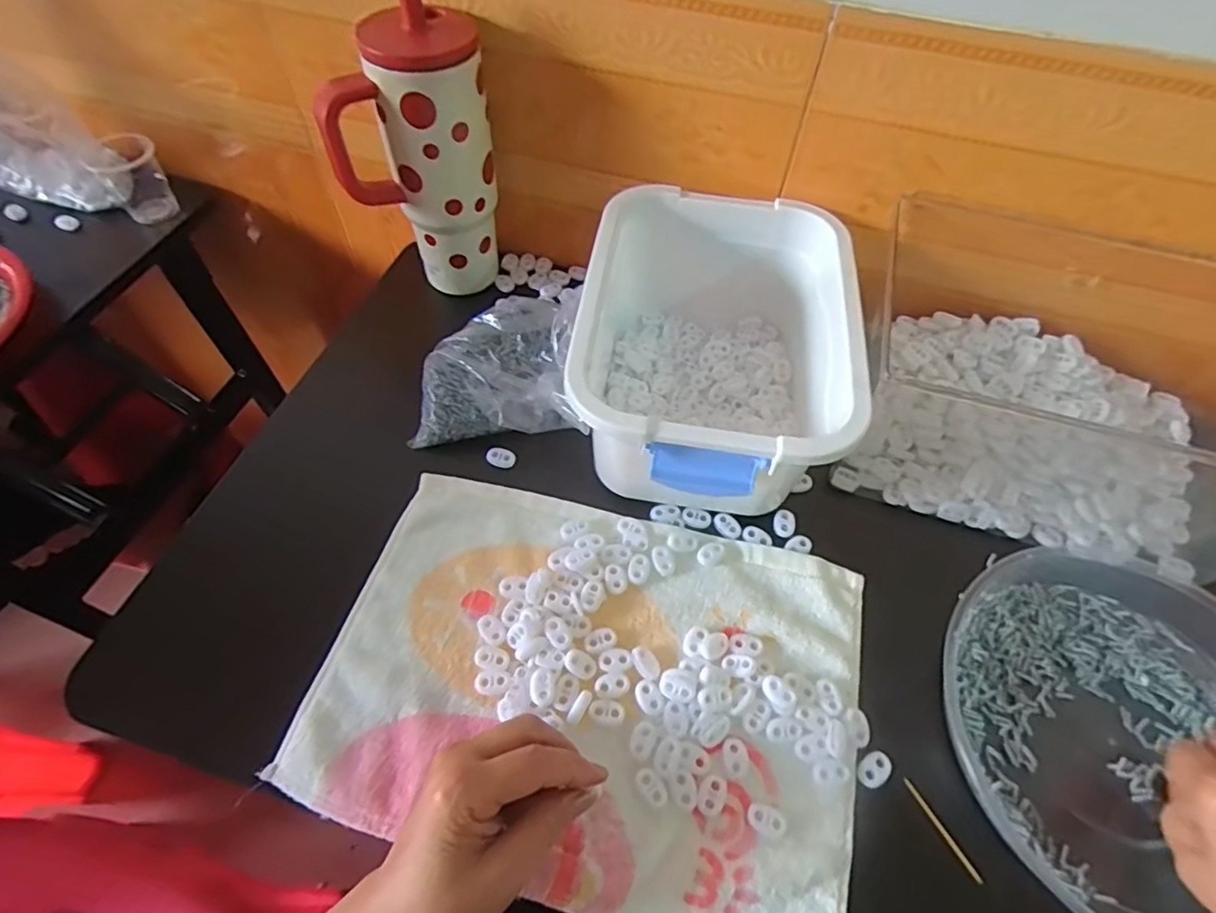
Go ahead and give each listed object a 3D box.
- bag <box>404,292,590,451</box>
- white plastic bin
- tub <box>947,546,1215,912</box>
[{"bbox_3d":[-0.077,-0.072,0.481,0.135,0.073,0.124,9,57,4],"label":"bag"},{"bbox_3d":[0.075,-0.084,0.468,0.189,0.116,0.261,7,57,2],"label":"white plastic bin"},{"bbox_3d":[0.324,0.167,0.374,0.230,0.045,0.220,-23,62,-18],"label":"tub"}]

